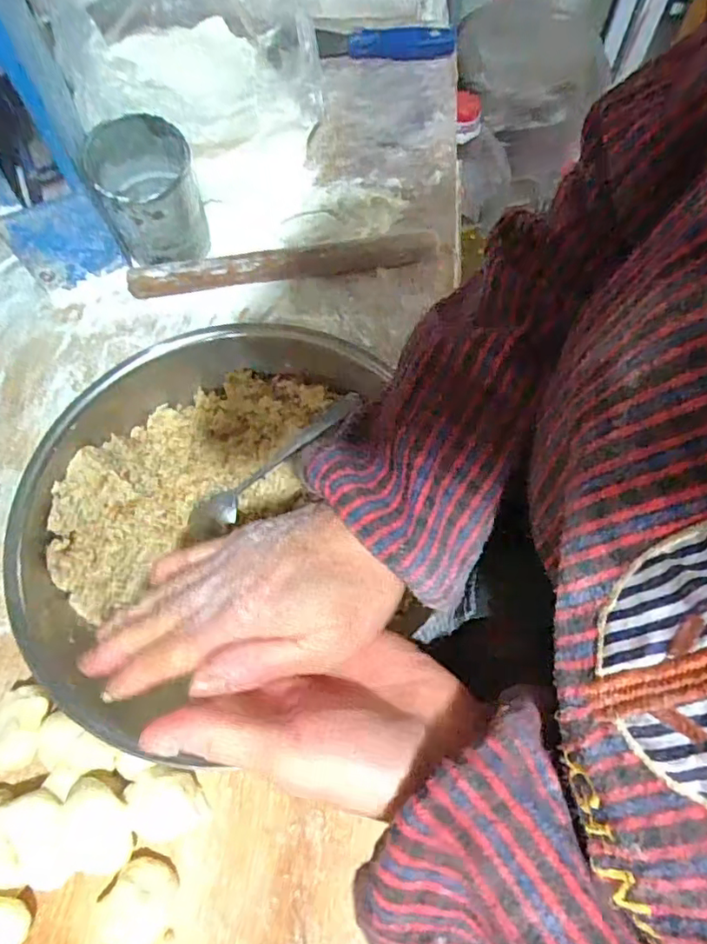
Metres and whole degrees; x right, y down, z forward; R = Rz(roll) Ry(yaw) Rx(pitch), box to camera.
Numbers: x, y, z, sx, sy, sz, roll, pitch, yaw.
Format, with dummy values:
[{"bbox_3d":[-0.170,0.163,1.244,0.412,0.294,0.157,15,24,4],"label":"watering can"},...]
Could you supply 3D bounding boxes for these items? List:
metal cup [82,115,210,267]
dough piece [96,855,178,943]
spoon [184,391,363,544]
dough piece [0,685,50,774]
[{"bbox_3d":[-0.180,-0.243,0.515,0.080,0.098,0.085,0,67,0],"label":"metal cup"},{"bbox_3d":[-0.131,0.262,0.355,0.038,0.031,0.041,0,67,0],"label":"dough piece"},{"bbox_3d":[-0.053,-0.003,0.417,0.150,0.016,0.028,-35,71,-14],"label":"spoon"},{"bbox_3d":[-0.223,0.174,0.394,0.037,0.035,0.055,20,68,8],"label":"dough piece"}]

